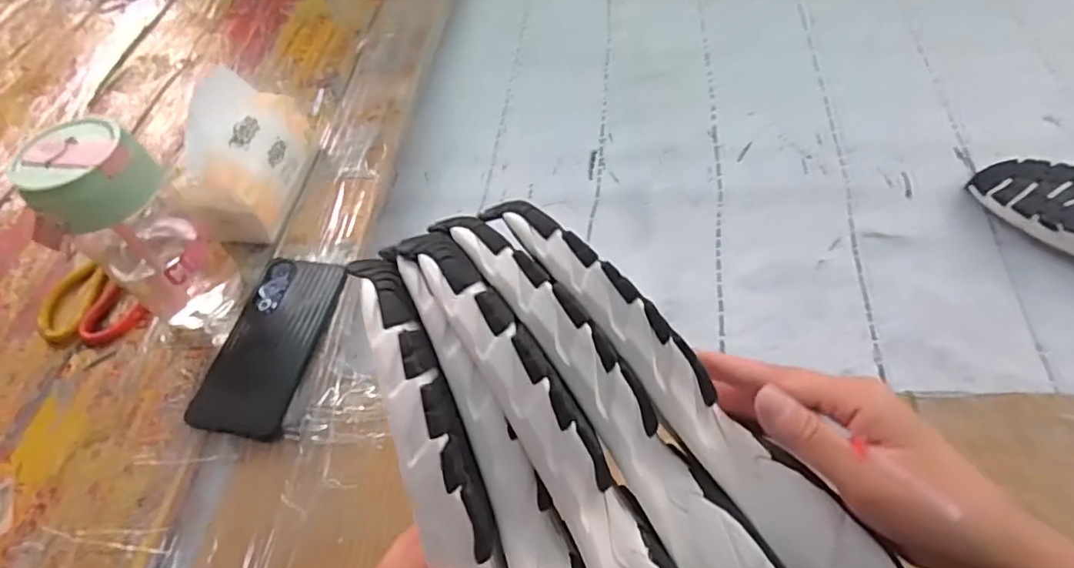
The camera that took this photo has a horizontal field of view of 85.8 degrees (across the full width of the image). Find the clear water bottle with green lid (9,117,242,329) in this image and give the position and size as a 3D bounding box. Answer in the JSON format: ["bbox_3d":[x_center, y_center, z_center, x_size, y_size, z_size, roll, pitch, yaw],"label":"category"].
[{"bbox_3d":[-0.325,-0.035,0.479,0.075,0.188,0.089,36,64,26],"label":"clear water bottle with green lid"}]

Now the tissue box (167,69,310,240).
[{"bbox_3d":[-0.294,-0.121,0.588,0.079,0.114,0.156,6,55,8],"label":"tissue box"}]

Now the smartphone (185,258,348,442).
[{"bbox_3d":[-0.229,0.050,0.502,0.090,0.008,0.161,4,60,10],"label":"smartphone"}]

